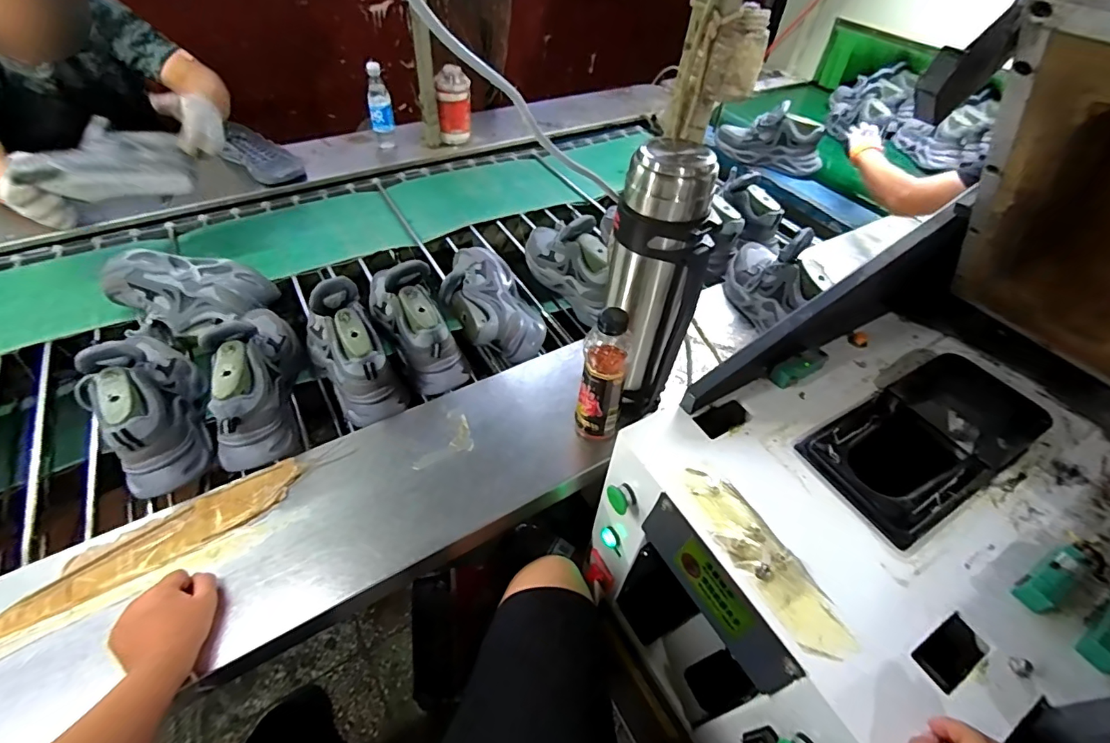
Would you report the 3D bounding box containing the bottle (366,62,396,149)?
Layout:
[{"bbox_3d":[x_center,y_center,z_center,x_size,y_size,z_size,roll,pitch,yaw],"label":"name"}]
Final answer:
[{"bbox_3d":[-0.465,-0.703,1.288,0.058,0.192,0.056,-2,49,-6],"label":"bottle"}]

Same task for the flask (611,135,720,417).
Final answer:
[{"bbox_3d":[0.132,-0.104,0.673,0.092,0.377,0.115,-16,52,-17],"label":"flask"}]

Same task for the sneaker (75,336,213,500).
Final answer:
[{"bbox_3d":[-0.588,0.029,0.698,0.094,0.135,0.278,-21,53,-20],"label":"sneaker"}]

